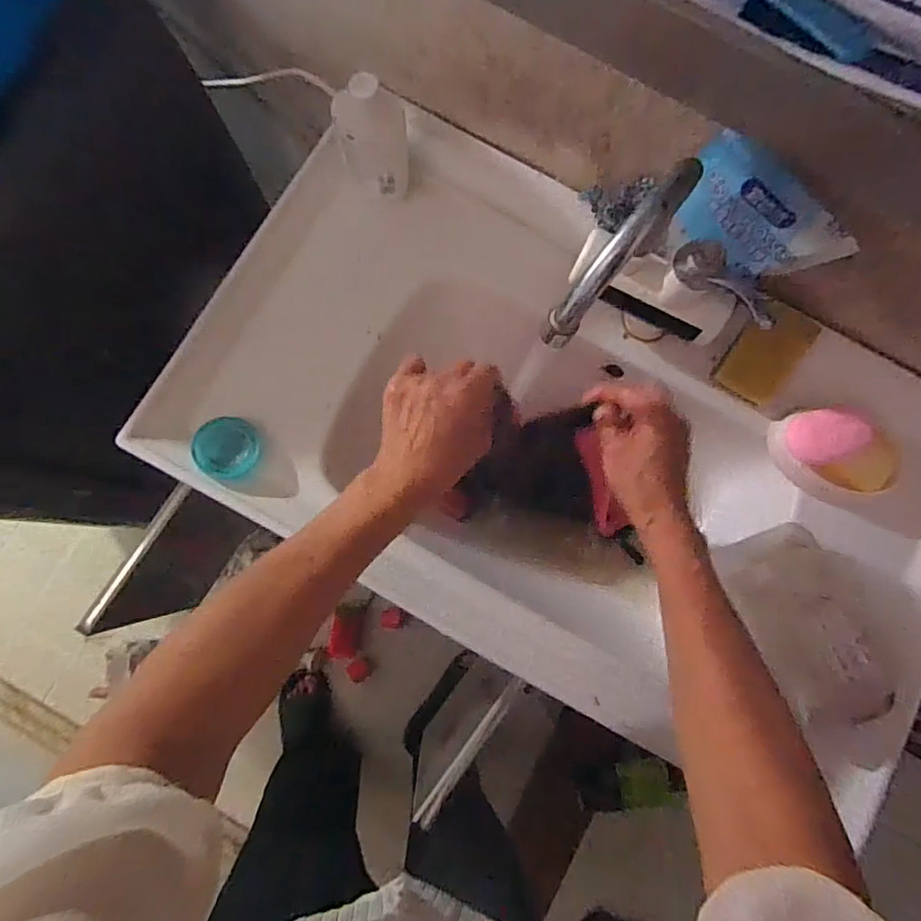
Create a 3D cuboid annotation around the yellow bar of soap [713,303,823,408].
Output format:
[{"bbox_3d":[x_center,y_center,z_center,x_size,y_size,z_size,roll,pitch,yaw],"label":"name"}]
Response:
[{"bbox_3d":[0.317,-0.110,0.558,0.058,0.020,0.094,34,115,16],"label":"yellow bar of soap"}]

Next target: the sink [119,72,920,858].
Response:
[{"bbox_3d":[0.119,-0.017,0.569,0.798,0.166,0.464,27,81,1],"label":"sink"}]

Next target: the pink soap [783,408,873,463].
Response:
[{"bbox_3d":[0.369,-0.028,0.540,0.064,0.026,0.053,-17,92,25],"label":"pink soap"}]

